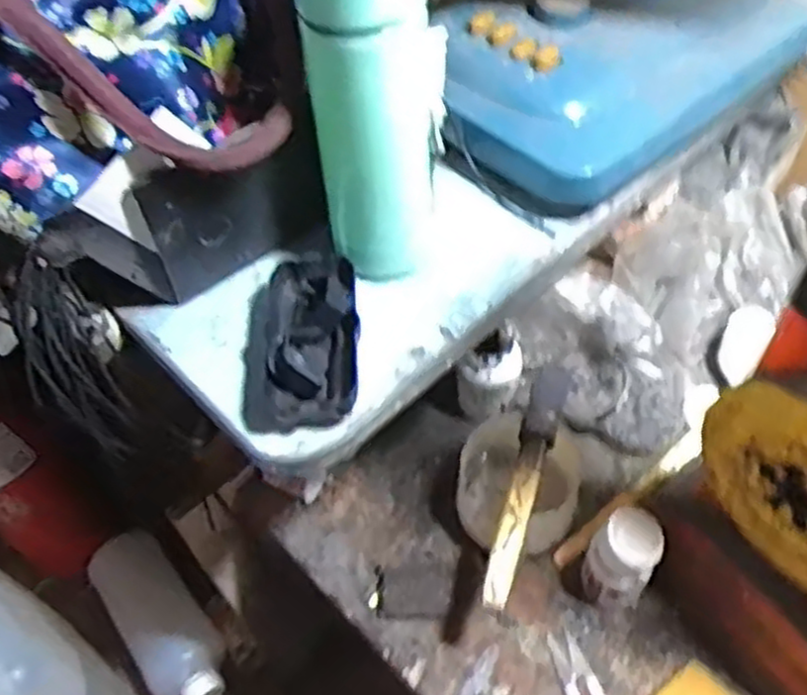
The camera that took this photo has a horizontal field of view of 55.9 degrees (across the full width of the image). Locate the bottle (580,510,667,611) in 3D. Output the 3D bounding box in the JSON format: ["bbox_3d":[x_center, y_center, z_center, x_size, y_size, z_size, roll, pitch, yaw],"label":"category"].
[{"bbox_3d":[0.149,0.147,0.520,0.042,0.088,0.042,24,59,22],"label":"bottle"}]

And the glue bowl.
[{"bbox_3d":[0.083,0.096,0.558,0.087,0.072,0.094,-3,53,4],"label":"glue bowl"}]

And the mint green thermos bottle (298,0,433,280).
[{"bbox_3d":[-0.015,-0.126,0.423,0.068,0.197,0.063,-5,53,2],"label":"mint green thermos bottle"}]

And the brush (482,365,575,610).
[{"bbox_3d":[0.082,0.090,0.516,0.025,0.028,0.172,15,57,16],"label":"brush"}]

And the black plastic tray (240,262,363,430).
[{"bbox_3d":[-0.059,-0.005,0.436,0.067,0.029,0.107,-3,53,3],"label":"black plastic tray"}]

